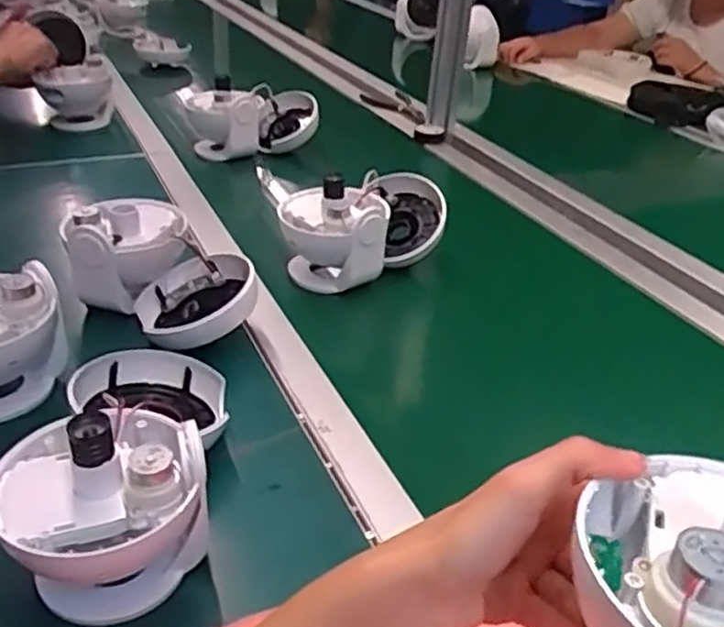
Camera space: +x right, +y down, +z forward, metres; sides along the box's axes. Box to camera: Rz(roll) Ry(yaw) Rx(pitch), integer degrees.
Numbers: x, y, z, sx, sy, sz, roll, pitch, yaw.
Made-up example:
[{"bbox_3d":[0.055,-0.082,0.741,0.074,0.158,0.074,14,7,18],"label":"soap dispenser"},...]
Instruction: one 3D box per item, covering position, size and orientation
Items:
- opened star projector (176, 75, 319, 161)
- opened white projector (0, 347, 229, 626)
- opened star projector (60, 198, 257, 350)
[{"bbox_3d":[-0.165,-0.290,1.116,0.206,0.115,0.114,-9,32,-20],"label":"opened star projector"},{"bbox_3d":[-0.157,0.082,0.482,0.119,0.102,0.229,2,30,-4],"label":"opened white projector"},{"bbox_3d":[-0.190,-0.036,0.691,0.187,0.097,0.122,27,37,35],"label":"opened star projector"}]

